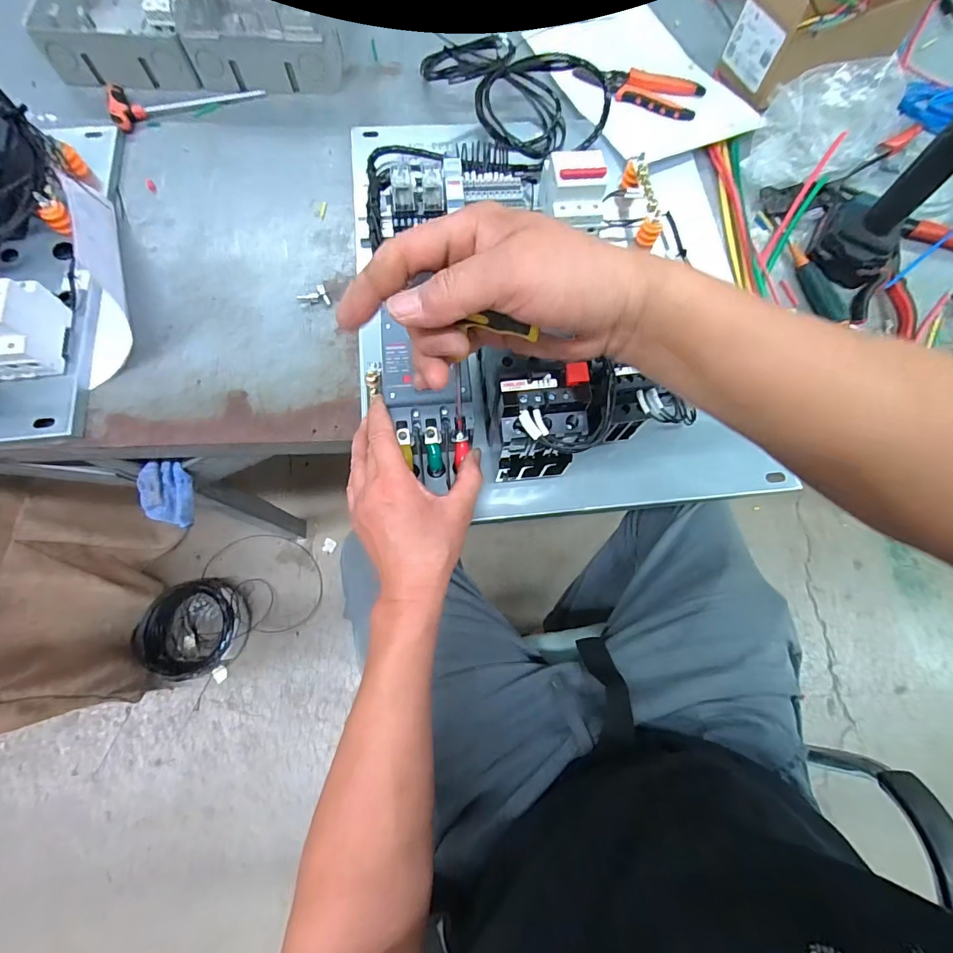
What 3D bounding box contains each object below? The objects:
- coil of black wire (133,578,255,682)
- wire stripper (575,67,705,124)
[{"bbox_3d":[-0.589,0.314,0.925,0.204,0.068,0.189,0,73,-1],"label":"coil of black wire"},{"bbox_3d":[0.212,-0.511,0.582,0.163,0.025,0.079,17,73,4],"label":"wire stripper"}]

